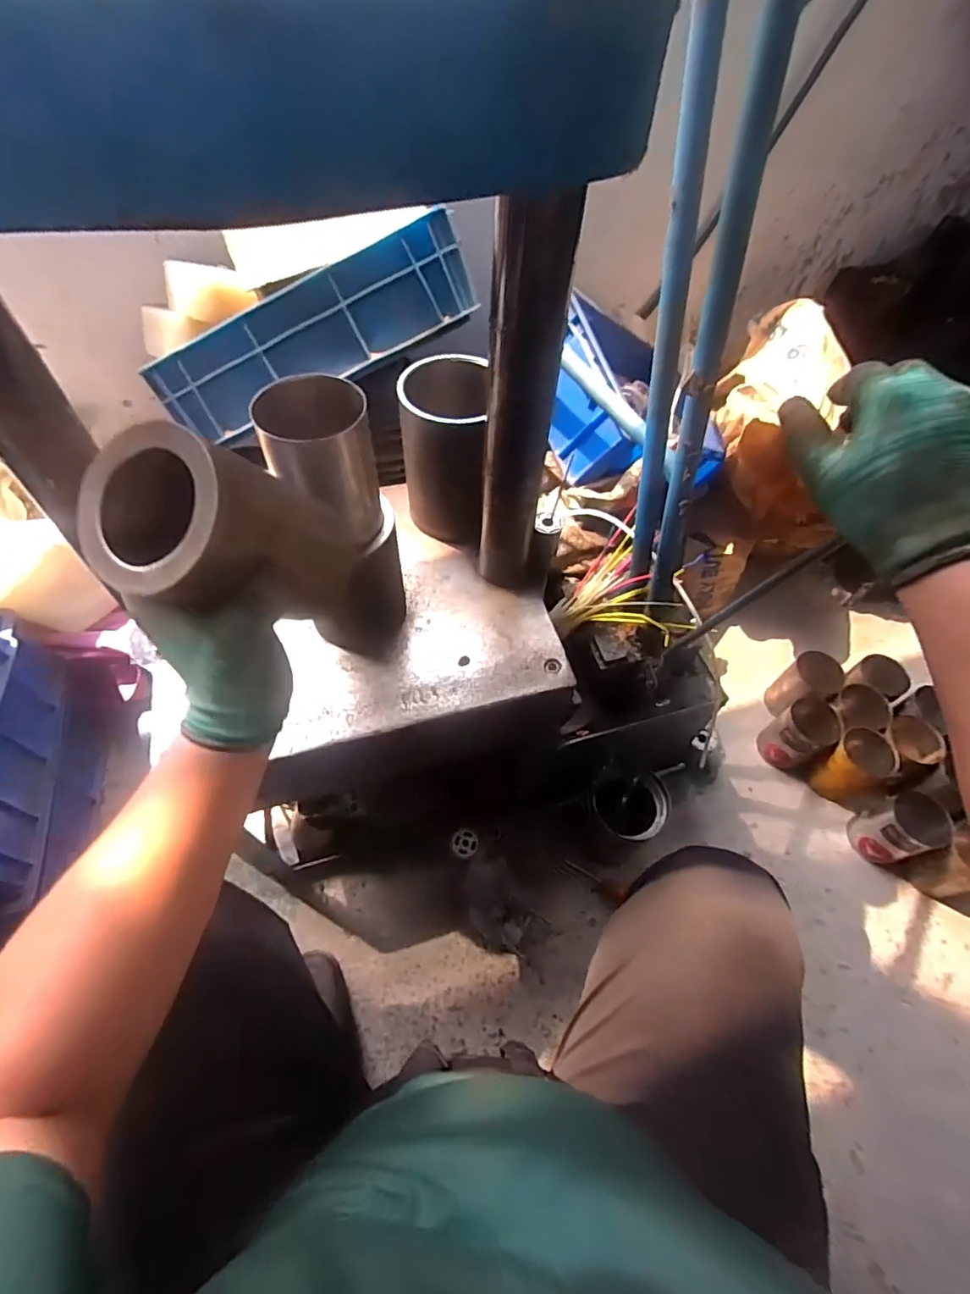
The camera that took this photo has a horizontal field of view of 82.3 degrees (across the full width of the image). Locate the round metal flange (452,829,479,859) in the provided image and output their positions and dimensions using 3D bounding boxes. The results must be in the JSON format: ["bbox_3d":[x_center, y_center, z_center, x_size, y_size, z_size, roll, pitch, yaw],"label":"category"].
[{"bbox_3d":[-0.034,0.339,0.959,0.045,0.010,0.048,1,57,-2],"label":"round metal flange"}]

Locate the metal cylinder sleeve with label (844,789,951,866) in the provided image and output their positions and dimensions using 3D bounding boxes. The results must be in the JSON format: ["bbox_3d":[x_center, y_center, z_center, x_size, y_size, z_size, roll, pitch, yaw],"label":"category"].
[{"bbox_3d":[0.697,0.311,0.947,0.087,0.121,0.087,-19,59,-15],"label":"metal cylinder sleeve with label"}]

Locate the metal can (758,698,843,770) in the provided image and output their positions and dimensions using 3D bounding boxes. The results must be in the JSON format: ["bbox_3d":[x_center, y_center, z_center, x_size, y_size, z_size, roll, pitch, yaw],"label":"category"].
[{"bbox_3d":[0.580,0.160,1.023,0.100,0.115,0.091,-31,63,-21],"label":"metal can"}]

